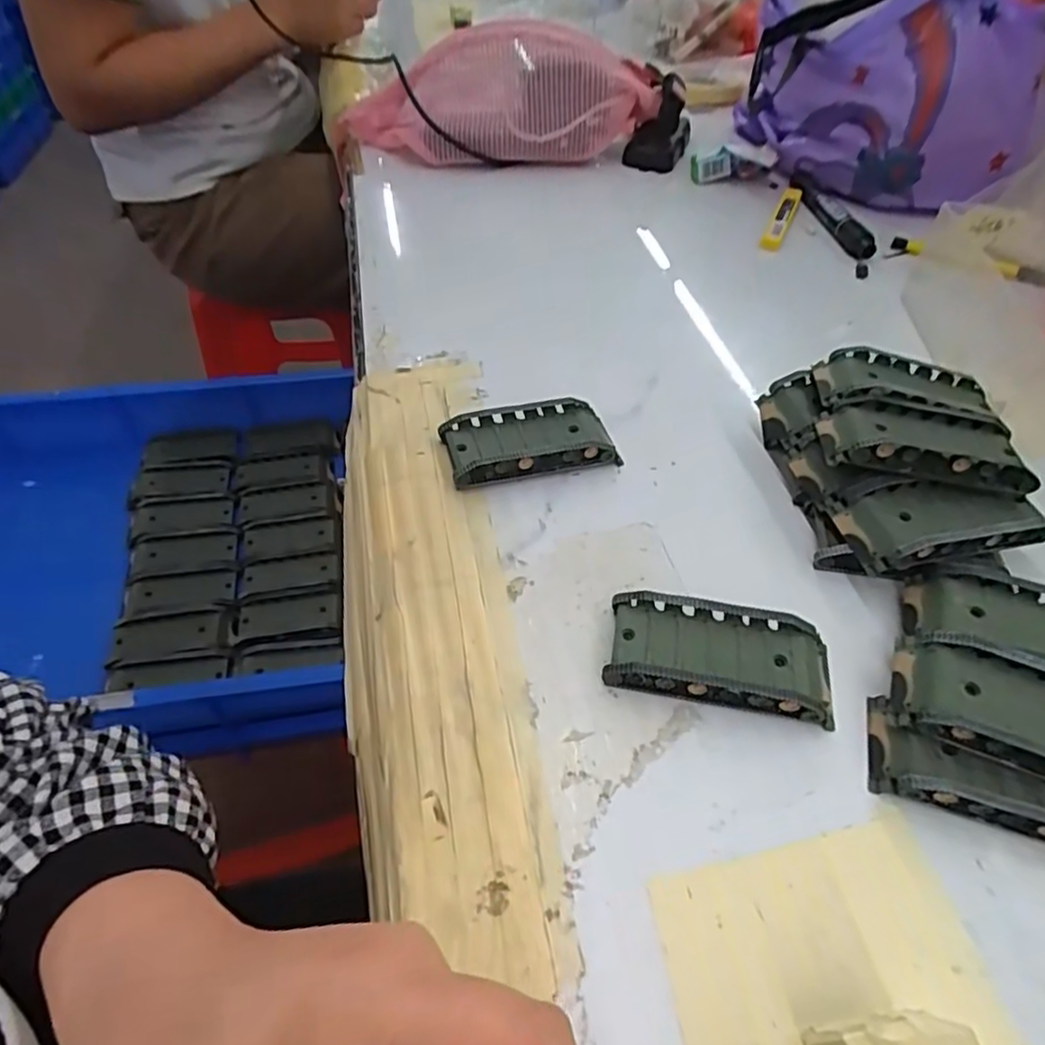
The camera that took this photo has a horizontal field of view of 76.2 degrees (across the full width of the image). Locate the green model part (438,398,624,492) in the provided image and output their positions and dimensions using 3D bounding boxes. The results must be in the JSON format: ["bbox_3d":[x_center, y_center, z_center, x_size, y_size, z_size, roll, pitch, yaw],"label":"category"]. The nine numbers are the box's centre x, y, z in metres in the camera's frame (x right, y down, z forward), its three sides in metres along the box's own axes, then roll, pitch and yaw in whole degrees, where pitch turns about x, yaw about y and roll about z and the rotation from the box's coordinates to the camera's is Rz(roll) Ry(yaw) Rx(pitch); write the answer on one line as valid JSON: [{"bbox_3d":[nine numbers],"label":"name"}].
[{"bbox_3d":[0.005,-0.045,0.381,0.095,0.021,0.042,-10,51,-11],"label":"green model part"}]

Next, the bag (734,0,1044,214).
[{"bbox_3d":[0.304,-0.367,0.563,0.251,0.156,0.080,33,57,24],"label":"bag"}]

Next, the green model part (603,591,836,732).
[{"bbox_3d":[0.088,0.059,0.295,0.096,0.019,0.044,10,51,8],"label":"green model part"}]

